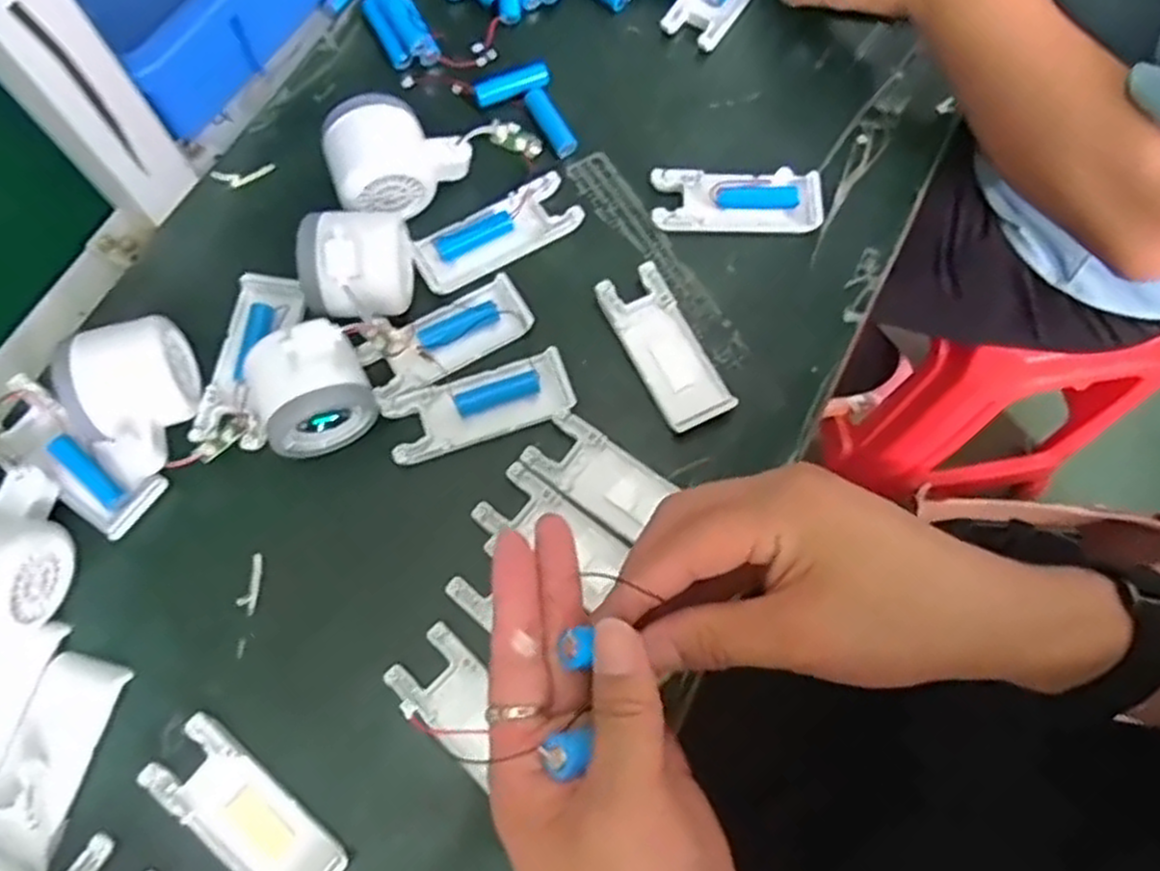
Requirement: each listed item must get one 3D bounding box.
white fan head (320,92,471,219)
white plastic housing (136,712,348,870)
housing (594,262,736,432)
[{"bbox_3d":[-0.107,-0.164,0.462,0.080,0.048,0.059,-15,72,-6],"label":"white fan head"},{"bbox_3d":[-0.160,0.182,0.369,0.103,0.008,0.039,39,75,11],"label":"white plastic housing"},{"bbox_3d":[0.049,-0.052,0.449,0.040,0.008,0.102,-25,73,-9],"label":"housing"}]

